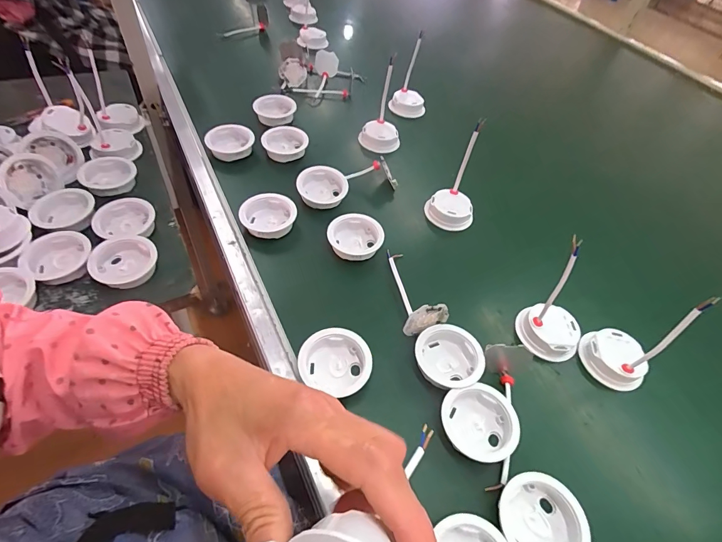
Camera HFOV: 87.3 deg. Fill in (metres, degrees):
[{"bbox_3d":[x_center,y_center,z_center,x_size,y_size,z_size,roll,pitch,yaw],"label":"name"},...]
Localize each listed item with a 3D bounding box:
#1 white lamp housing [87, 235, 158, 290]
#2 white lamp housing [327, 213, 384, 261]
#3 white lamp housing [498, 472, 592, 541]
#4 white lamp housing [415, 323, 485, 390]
[{"bbox_3d":[-0.288,-0.015,0.462,0.065,0.026,0.060,-2,52,-9],"label":"white lamp housing"},{"bbox_3d":[-0.007,-0.045,0.501,0.070,0.022,0.069,2,52,-3],"label":"white lamp housing"},{"bbox_3d":[0.154,0.212,0.320,0.064,0.020,0.071,-14,54,-18],"label":"white lamp housing"},{"bbox_3d":[0.096,0.093,0.409,0.070,0.017,0.070,4,51,-5],"label":"white lamp housing"}]

